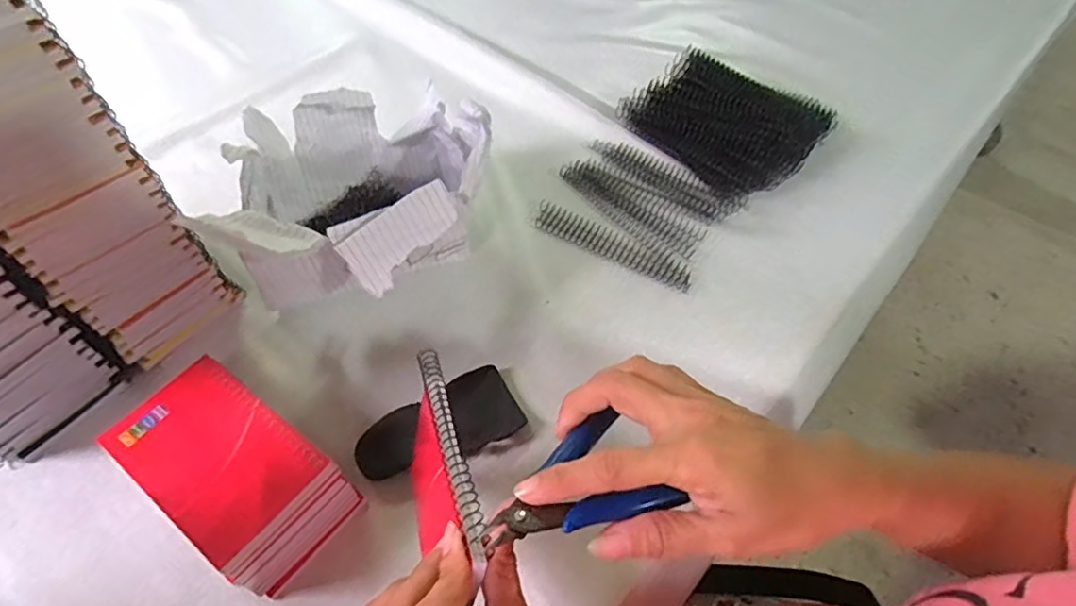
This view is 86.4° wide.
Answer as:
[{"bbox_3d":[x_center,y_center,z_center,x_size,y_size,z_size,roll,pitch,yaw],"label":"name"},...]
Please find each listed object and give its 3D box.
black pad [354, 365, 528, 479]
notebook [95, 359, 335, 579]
[{"bbox_3d":[-0.074,0.091,0.429,0.120,0.019,0.059,-24,58,-17],"label":"black pad"},{"bbox_3d":[-0.206,0.096,0.366,0.127,0.016,0.081,30,60,22],"label":"notebook"}]

